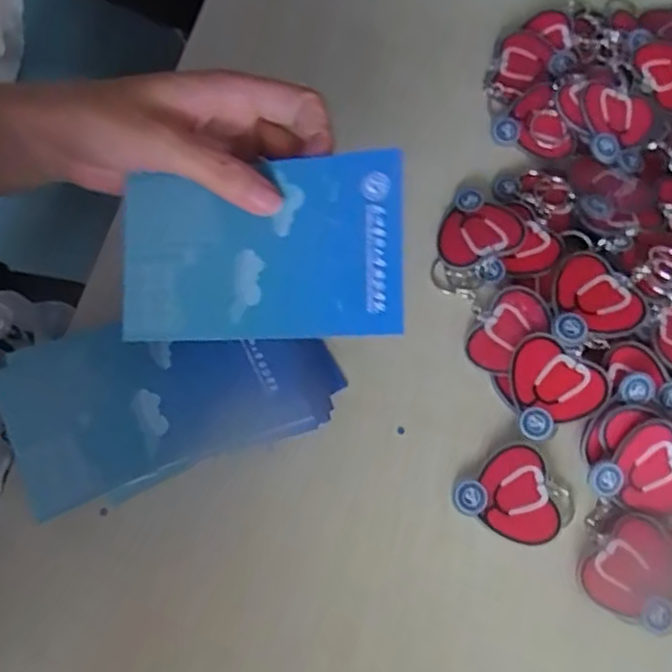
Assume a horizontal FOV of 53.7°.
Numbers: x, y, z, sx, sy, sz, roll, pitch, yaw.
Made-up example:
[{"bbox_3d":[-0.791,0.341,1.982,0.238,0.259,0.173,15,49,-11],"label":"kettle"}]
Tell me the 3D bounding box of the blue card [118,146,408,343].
[{"bbox_3d":[-0.037,-0.037,0.300,0.132,0.004,0.078,-1,87,17],"label":"blue card"}]

